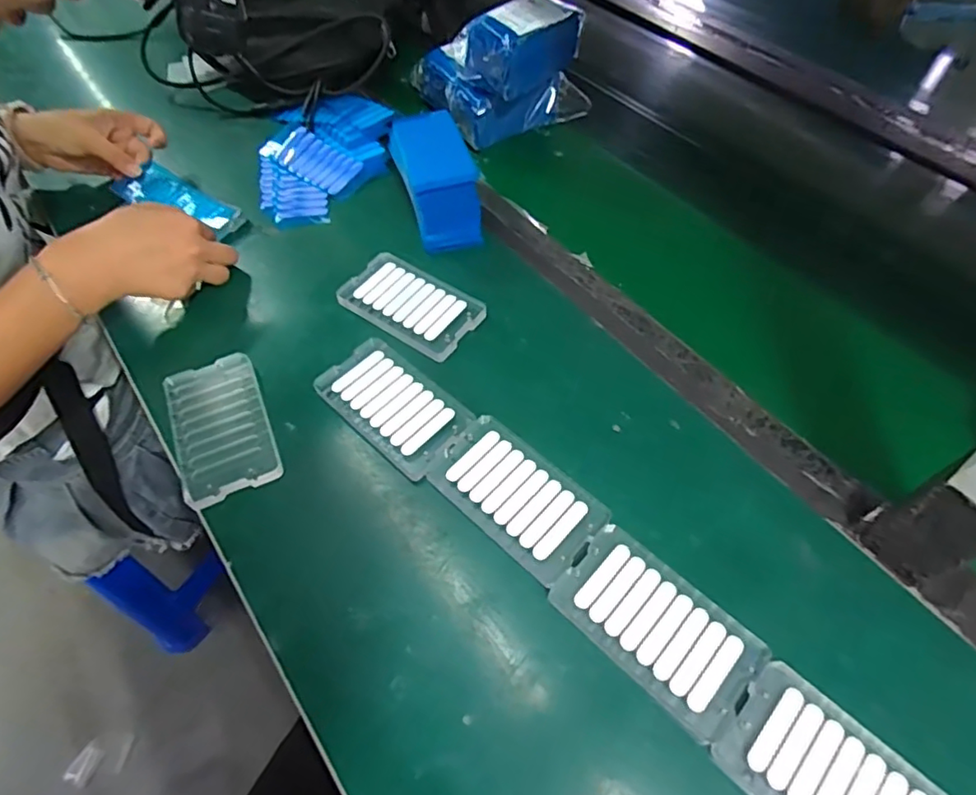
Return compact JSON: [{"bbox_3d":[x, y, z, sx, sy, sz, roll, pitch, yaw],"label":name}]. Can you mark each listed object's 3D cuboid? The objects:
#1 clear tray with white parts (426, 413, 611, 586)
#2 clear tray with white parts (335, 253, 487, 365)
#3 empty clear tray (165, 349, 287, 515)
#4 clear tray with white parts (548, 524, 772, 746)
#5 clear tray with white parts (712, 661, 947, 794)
[{"bbox_3d":[0.019,0.069,0.411,0.122,0.008,0.070,37,64,23],"label":"clear tray with white parts"},{"bbox_3d":[-0.067,-0.084,0.515,0.122,0.012,0.074,32,62,21],"label":"clear tray with white parts"},{"bbox_3d":[-0.211,0.023,0.453,0.072,0.014,0.124,-23,58,-14],"label":"empty clear tray"},{"bbox_3d":[0.104,0.143,0.361,0.118,0.012,0.070,38,64,24],"label":"clear tray with white parts"},{"bbox_3d":[0.192,0.214,0.312,0.122,0.013,0.071,38,64,24],"label":"clear tray with white parts"}]

